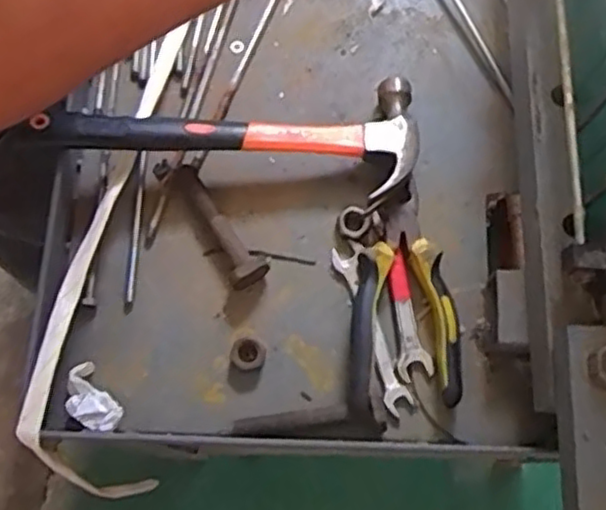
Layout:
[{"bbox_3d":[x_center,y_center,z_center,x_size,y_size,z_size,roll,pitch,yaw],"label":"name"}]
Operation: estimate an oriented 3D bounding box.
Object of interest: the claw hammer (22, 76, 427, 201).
[{"bbox_3d":[-0.062,-0.111,0.583,0.315,0.032,0.108,3,72,0],"label":"claw hammer"}]

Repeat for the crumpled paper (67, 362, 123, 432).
[{"bbox_3d":[-0.165,0.111,0.538,0.030,0.020,0.058,-35,76,-11],"label":"crumpled paper"}]

